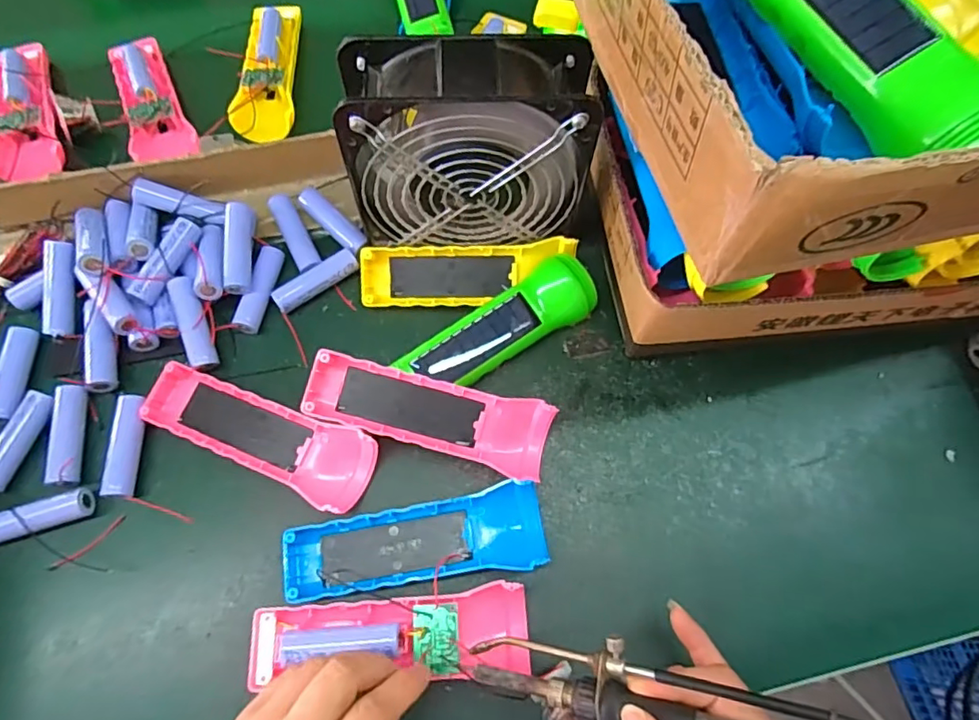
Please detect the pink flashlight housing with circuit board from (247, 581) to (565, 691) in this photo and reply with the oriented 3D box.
[{"bbox_3d":[-0.055,0.155,0.317,0.156,0.031,0.044,-2,70,-2],"label":"pink flashlight housing with circuit board"}]

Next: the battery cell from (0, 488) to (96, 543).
[{"bbox_3d":[-0.282,0.097,0.345,0.065,0.017,0.019,-22,68,-6],"label":"battery cell"}]

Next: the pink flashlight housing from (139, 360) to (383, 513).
[{"bbox_3d":[-0.152,0.048,0.363,0.155,0.026,0.047,19,69,10],"label":"pink flashlight housing"}]

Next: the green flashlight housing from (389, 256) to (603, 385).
[{"bbox_3d":[0.007,-0.022,0.391,0.139,0.027,0.044,-32,70,-10],"label":"green flashlight housing"}]

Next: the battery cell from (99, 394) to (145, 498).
[{"bbox_3d":[-0.236,0.055,0.363,0.018,0.014,0.065,-1,67,2],"label":"battery cell"}]

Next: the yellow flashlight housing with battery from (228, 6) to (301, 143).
[{"bbox_3d":[-0.193,-0.259,0.494,0.047,0.026,0.150,-4,67,1],"label":"yellow flashlight housing with battery"}]

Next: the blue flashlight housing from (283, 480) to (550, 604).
[{"bbox_3d":[-0.044,0.111,0.343,0.155,0.023,0.046,-9,67,-1],"label":"blue flashlight housing"}]

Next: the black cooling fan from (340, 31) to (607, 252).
[{"bbox_3d":[-0.012,-0.132,0.365,0.150,0.135,0.060,-3,67,1],"label":"black cooling fan"}]

